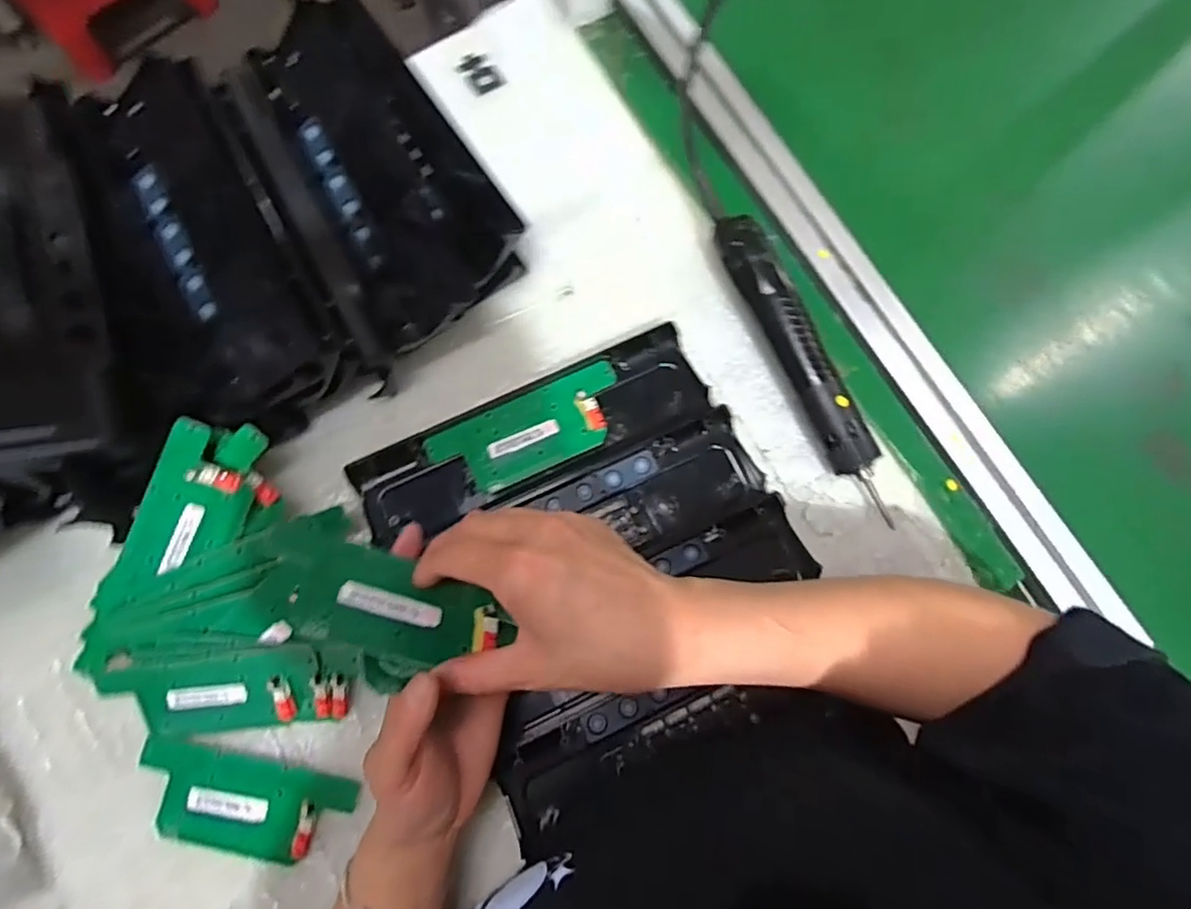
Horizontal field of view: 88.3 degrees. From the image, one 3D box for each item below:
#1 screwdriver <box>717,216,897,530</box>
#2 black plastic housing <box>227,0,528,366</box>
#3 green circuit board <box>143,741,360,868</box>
[{"bbox_3d":[0.145,-0.064,0.431,0.032,0.040,0.226,-22,78,-5],"label":"screwdriver"},{"bbox_3d":[-0.154,-0.192,0.443,0.126,0.072,0.243,-31,79,-7],"label":"black plastic housing"},{"bbox_3d":[-0.216,0.215,0.375,0.131,0.010,0.053,10,77,2],"label":"green circuit board"}]

